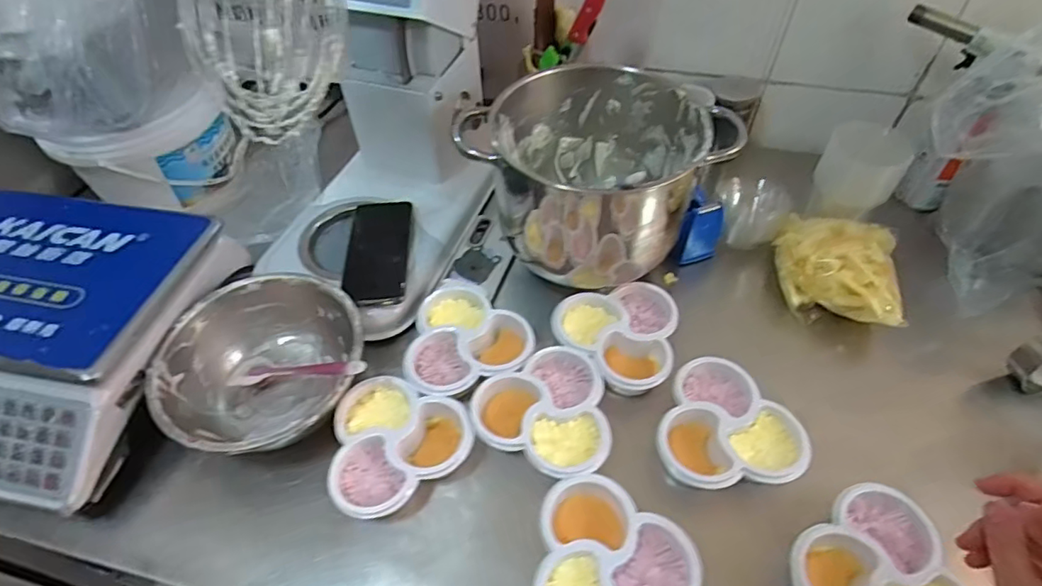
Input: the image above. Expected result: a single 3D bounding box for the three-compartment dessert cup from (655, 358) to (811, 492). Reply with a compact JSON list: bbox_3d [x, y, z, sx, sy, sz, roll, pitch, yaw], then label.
[{"bbox_3d":[0.204,0.148,0.571,0.134,0.045,0.146,-31,56,-23],"label":"three-compartment dessert cup"}]

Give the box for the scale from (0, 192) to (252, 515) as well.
[{"bbox_3d":[-0.535,0.029,0.583,0.328,0.107,0.315,9,52,5],"label":"scale"}]

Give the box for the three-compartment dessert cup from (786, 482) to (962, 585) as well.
[{"bbox_3d":[0.317,0.249,0.479,0.133,0.041,0.132,0,50,0],"label":"three-compartment dessert cup"}]

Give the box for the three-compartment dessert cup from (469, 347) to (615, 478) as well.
[{"bbox_3d":[0.028,0.132,0.578,0.137,0.035,0.130,0,50,0],"label":"three-compartment dessert cup"}]

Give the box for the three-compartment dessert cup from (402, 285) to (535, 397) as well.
[{"bbox_3d":[-0.070,0.048,0.644,0.141,0.040,0.139,0,50,0],"label":"three-compartment dessert cup"}]

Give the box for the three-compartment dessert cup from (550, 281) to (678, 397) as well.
[{"bbox_3d":[0.113,0.055,0.642,0.144,0.041,0.129,-6,50,-5],"label":"three-compartment dessert cup"}]

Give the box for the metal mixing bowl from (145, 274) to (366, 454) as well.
[{"bbox_3d":[-0.274,0.085,0.606,0.203,0.091,0.203,0,50,0],"label":"metal mixing bowl"}]

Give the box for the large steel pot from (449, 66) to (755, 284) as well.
[{"bbox_3d":[0.088,-0.133,0.659,0.226,0.194,0.212,33,58,25],"label":"large steel pot"}]

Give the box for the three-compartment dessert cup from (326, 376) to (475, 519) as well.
[{"bbox_3d":[-0.120,0.158,0.573,0.137,0.051,0.133,0,50,0],"label":"three-compartment dessert cup"}]

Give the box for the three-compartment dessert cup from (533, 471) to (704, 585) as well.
[{"bbox_3d":[0.072,0.237,0.499,0.137,0.053,0.134,0,50,0],"label":"three-compartment dessert cup"}]

